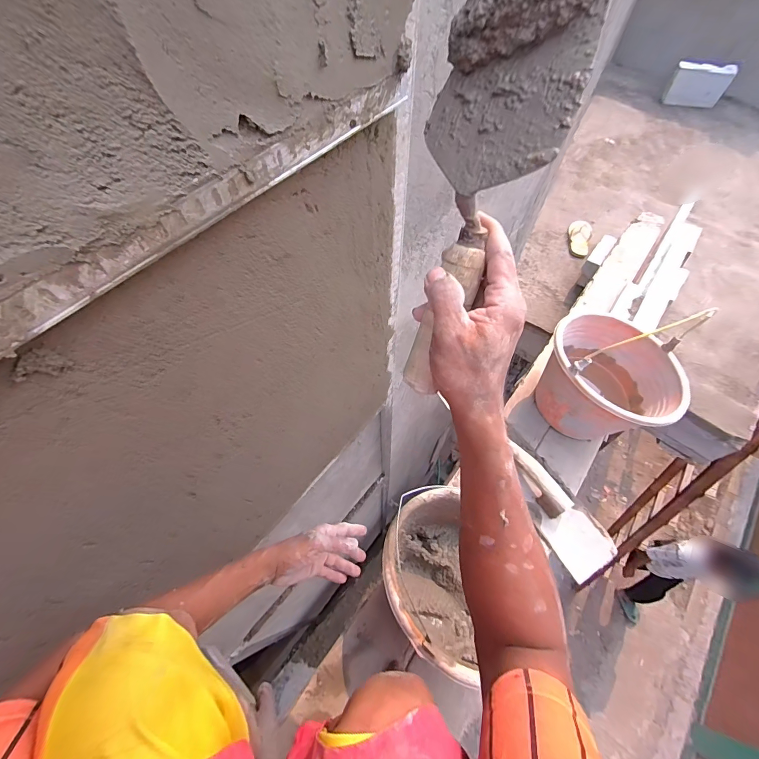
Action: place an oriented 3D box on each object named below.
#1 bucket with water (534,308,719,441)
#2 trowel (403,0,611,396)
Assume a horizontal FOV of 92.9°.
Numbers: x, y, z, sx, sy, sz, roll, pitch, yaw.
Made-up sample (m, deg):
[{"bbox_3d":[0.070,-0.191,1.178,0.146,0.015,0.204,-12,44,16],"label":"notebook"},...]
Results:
[{"bbox_3d":[0.510,0.002,0.827,0.271,0.208,0.254,23,64,13],"label":"bucket with water"},{"bbox_3d":[0.057,-0.116,0.235,0.081,0.276,0.034,24,32,13],"label":"trowel"}]

